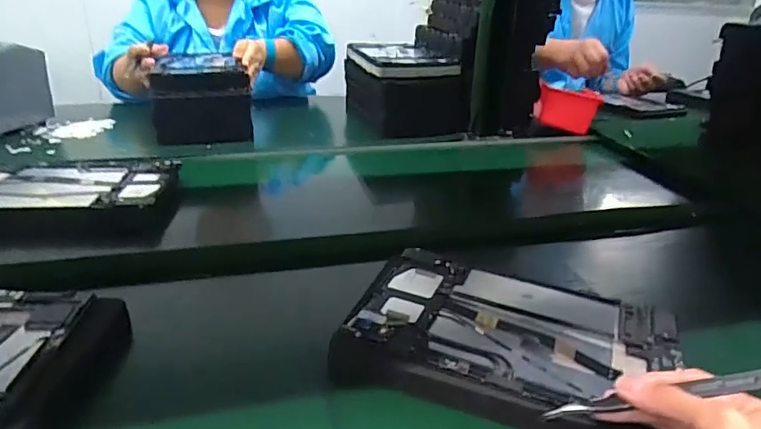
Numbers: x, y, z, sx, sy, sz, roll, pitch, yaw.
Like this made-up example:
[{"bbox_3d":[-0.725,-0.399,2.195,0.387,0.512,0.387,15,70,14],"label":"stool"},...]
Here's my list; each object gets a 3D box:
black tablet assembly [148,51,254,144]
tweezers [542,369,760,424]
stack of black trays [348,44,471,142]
[{"bbox_3d":[-0.328,-0.212,0.938,0.163,0.125,0.188,-9,28,-22],"label":"black tablet assembly"},{"bbox_3d":[0.155,0.104,0.293,0.123,0.007,0.017,-18,20,19],"label":"tweezers"},{"bbox_3d":[0.034,-0.254,1.032,0.163,0.139,0.256,-7,27,-18],"label":"stack of black trays"}]

